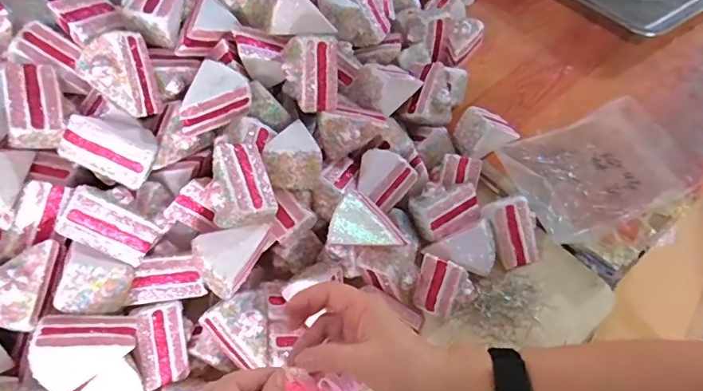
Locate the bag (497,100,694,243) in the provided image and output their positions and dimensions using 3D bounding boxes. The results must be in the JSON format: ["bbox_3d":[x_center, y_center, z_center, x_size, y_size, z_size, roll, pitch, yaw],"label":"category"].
[{"bbox_3d":[0.350,-0.036,0.679,0.246,0.028,0.174,-19,56,-8],"label":"bag"}]

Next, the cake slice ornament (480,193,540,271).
[{"bbox_3d":[0.214,0.044,0.633,0.066,0.060,0.079,-25,57,-11],"label":"cake slice ornament"}]

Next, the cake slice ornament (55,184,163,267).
[{"bbox_3d":[-0.255,0.032,0.510,0.087,0.045,0.052,32,79,-23],"label":"cake slice ornament"}]

